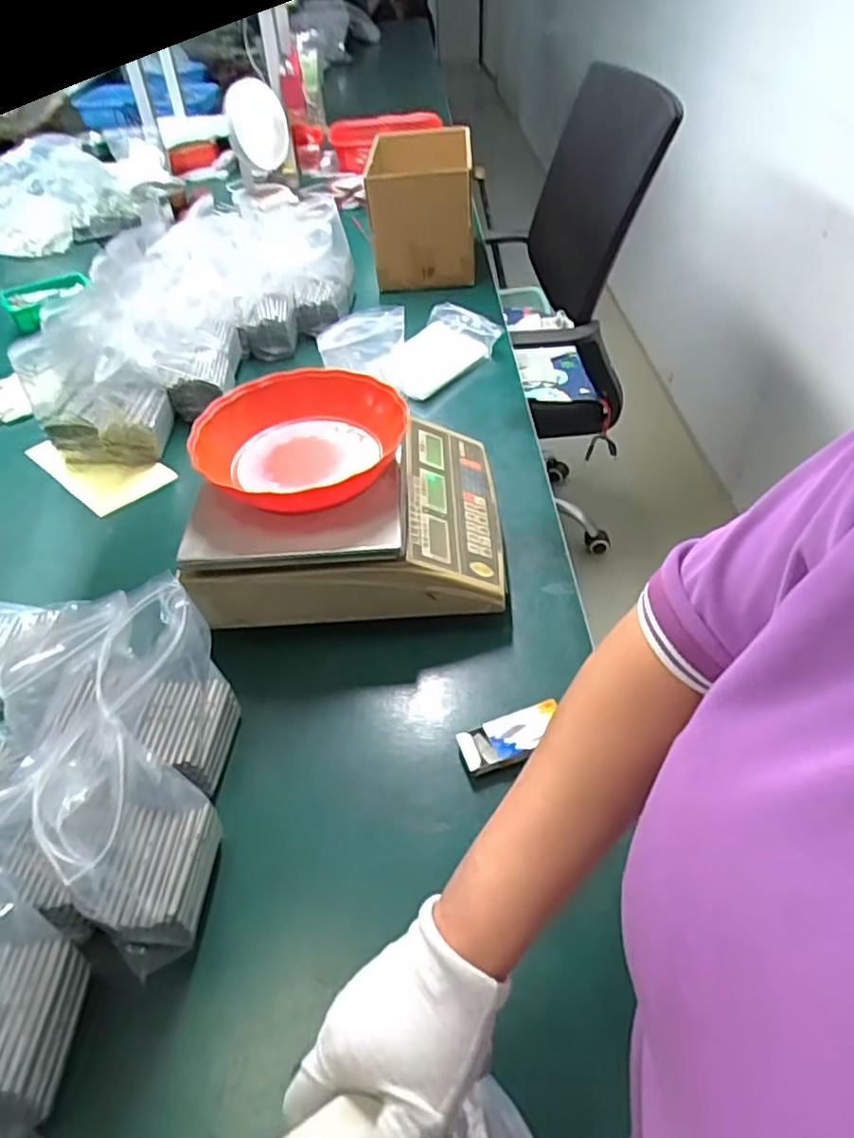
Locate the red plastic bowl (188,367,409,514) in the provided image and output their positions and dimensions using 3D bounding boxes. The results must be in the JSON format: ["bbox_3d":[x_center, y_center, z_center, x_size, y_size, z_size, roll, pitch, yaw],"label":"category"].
[{"bbox_3d":[-0.126,-0.124,0.675,0.202,0.050,0.192,-2,45,2],"label":"red plastic bowl"}]

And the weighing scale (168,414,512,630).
[{"bbox_3d":[-0.083,-0.069,0.733,0.317,0.097,0.262,-4,45,0],"label":"weighing scale"}]

